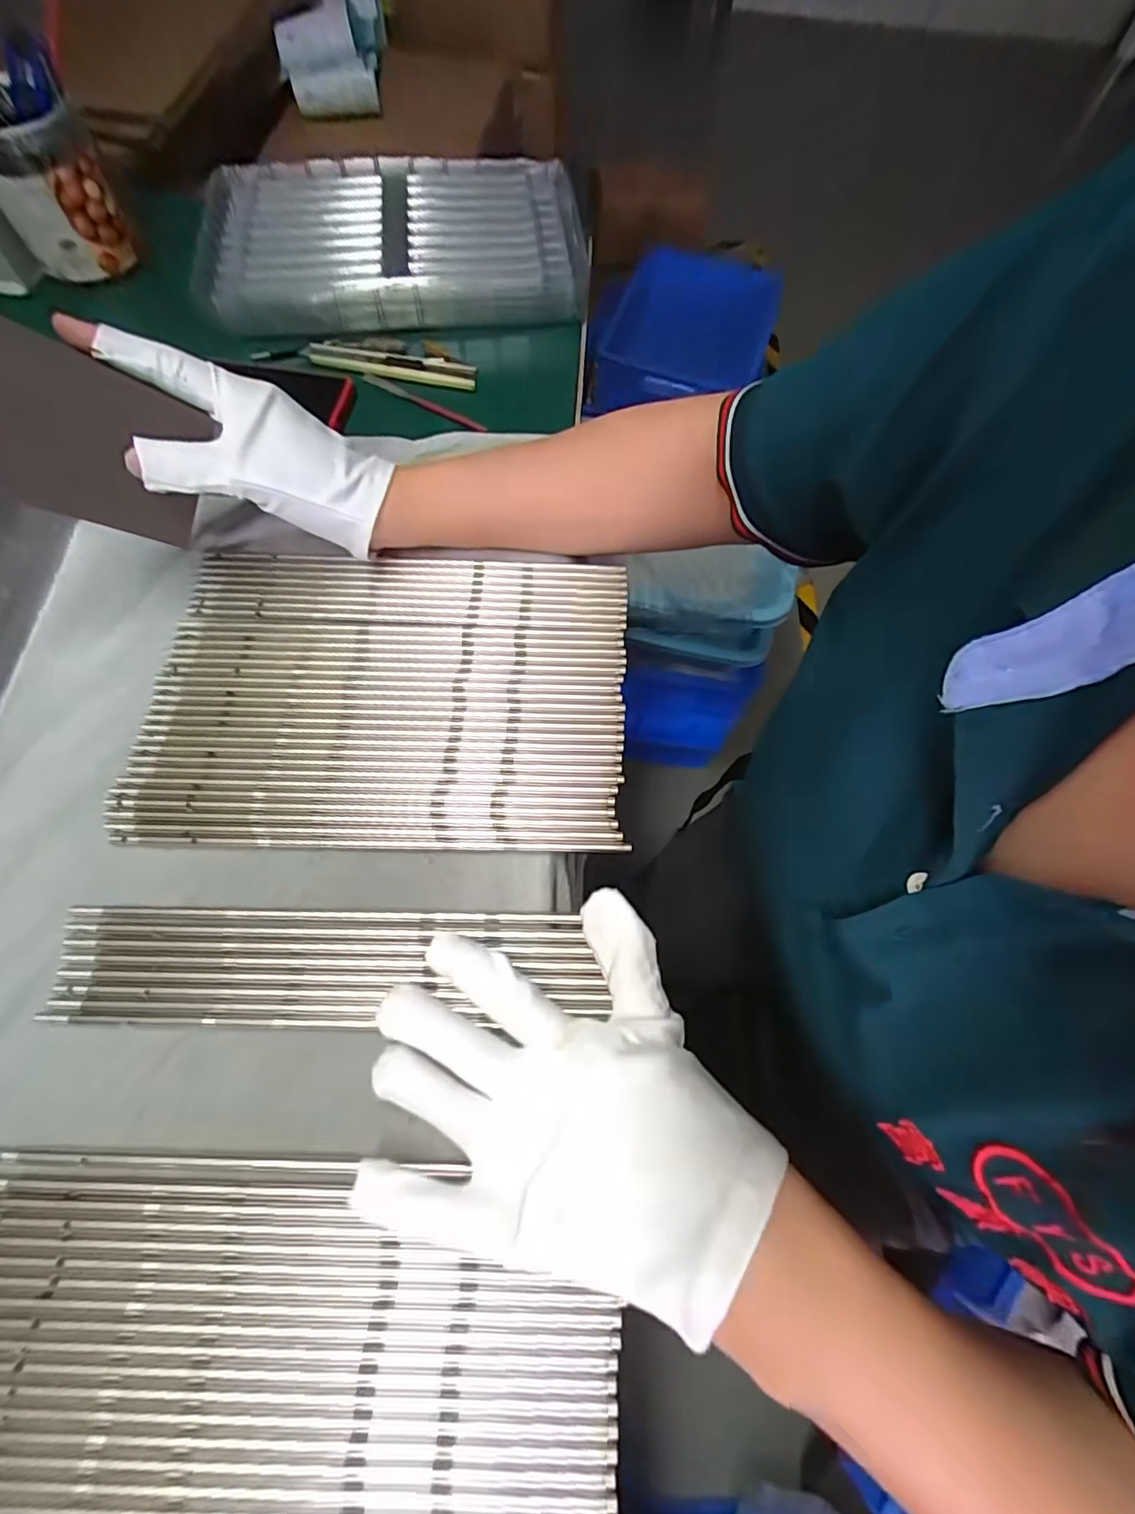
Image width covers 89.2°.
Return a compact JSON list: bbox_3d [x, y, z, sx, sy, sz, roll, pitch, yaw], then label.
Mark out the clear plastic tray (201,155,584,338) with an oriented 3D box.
[{"bbox_3d":[-0.134,-0.414,0.462,0.289,0.035,0.179,-6,67,-6],"label":"clear plastic tray"}]

